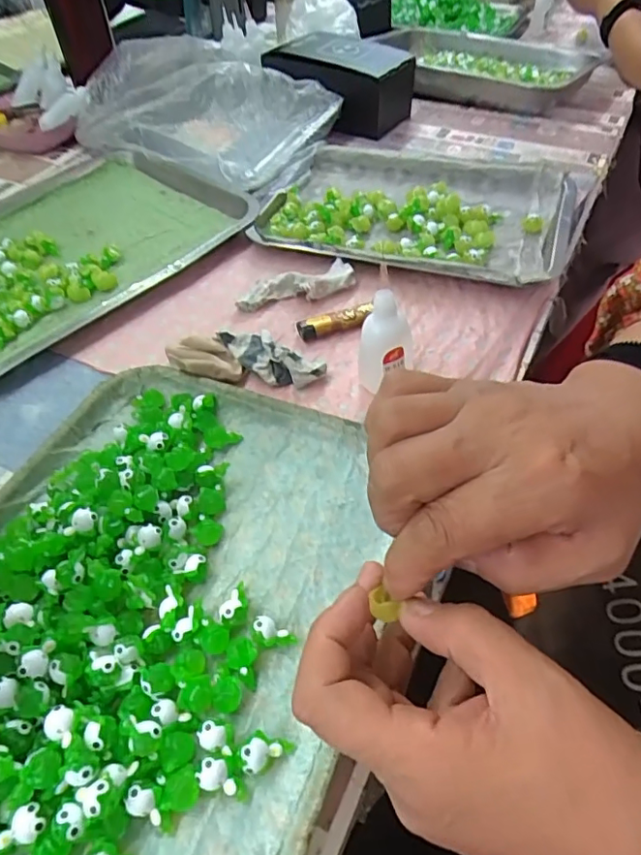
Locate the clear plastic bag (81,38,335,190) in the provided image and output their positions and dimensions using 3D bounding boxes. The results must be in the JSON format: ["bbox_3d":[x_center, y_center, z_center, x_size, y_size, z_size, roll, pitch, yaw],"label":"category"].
[{"bbox_3d":[-0.144,-0.367,0.627,0.313,0.045,0.178,27,78,14],"label":"clear plastic bag"}]

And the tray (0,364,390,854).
[{"bbox_3d":[-0.115,0.103,0.304,0.263,0.035,0.345,11,53,10],"label":"tray"}]

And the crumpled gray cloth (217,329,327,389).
[{"bbox_3d":[-0.042,-0.056,0.434,0.087,0.022,0.035,27,57,21],"label":"crumpled gray cloth"}]

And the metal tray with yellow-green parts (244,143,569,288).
[{"bbox_3d":[0.099,-0.223,0.559,0.293,0.030,0.205,14,53,13],"label":"metal tray with yellow-green parts"}]

